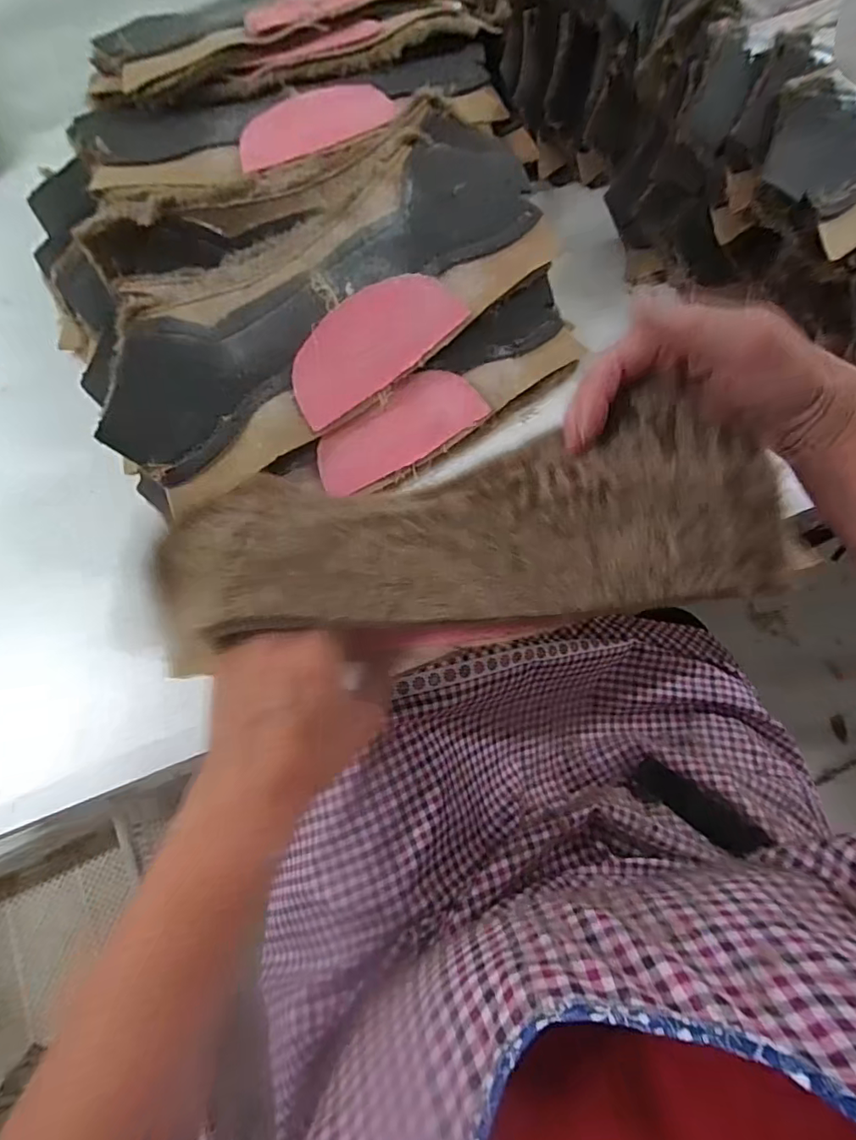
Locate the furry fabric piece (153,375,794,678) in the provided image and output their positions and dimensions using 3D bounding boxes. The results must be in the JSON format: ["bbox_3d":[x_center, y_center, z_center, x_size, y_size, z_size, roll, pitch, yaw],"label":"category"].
[{"bbox_3d":[0.014,-0.023,0.280,0.311,0.047,0.115,-8,71,5],"label":"furry fabric piece"}]

